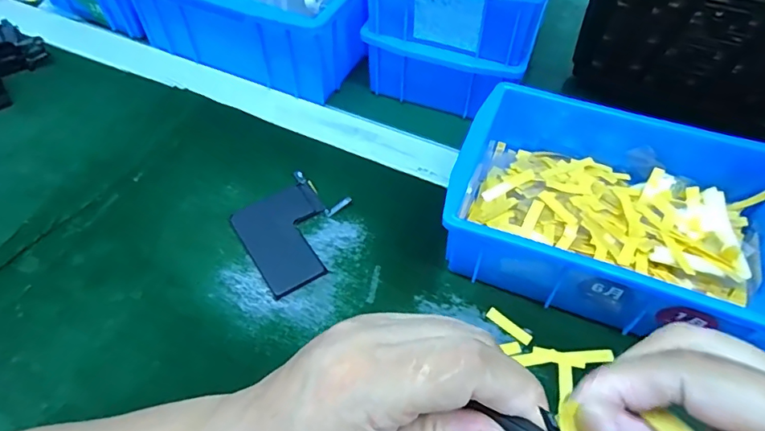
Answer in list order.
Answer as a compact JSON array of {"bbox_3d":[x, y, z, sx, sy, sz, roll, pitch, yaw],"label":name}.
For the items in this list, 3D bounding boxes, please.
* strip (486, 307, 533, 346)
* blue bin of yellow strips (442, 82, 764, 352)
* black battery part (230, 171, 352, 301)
[{"bbox_3d":[0.078,0.067,0.307,0.030,0.004,0.007,39,60,24],"label":"strip"},{"bbox_3d":[0.149,-0.002,0.323,0.199,0.073,0.140,20,54,12],"label":"blue bin of yellow strips"},{"bbox_3d":[-0.059,0.009,0.349,0.074,0.004,0.082,-27,58,-22],"label":"black battery part"}]

